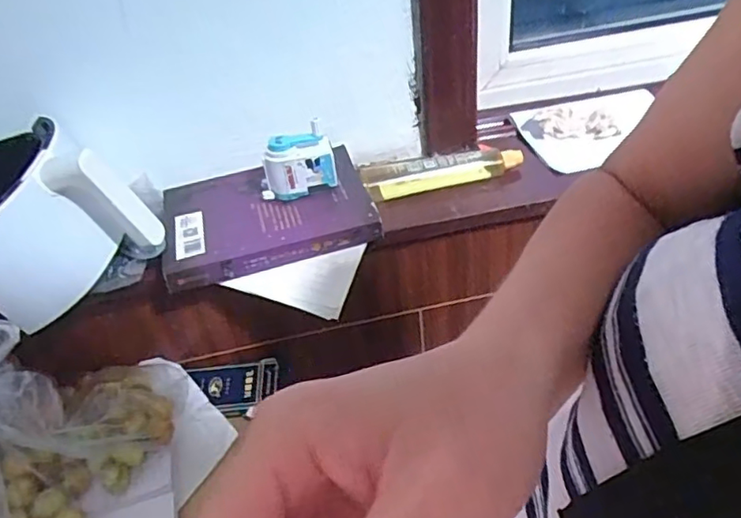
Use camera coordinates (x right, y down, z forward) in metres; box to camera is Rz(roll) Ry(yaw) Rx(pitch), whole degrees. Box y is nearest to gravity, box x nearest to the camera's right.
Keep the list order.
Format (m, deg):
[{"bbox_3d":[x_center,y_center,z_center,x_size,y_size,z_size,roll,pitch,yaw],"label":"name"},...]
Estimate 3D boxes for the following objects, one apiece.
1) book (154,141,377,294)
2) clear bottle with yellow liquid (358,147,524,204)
[{"bbox_3d":[-0.126,-0.057,0.702,0.239,0.035,0.175,-14,40,-8],"label":"book"},{"bbox_3d":[0.090,-0.106,0.726,0.199,0.032,0.042,-11,39,-4],"label":"clear bottle with yellow liquid"}]

